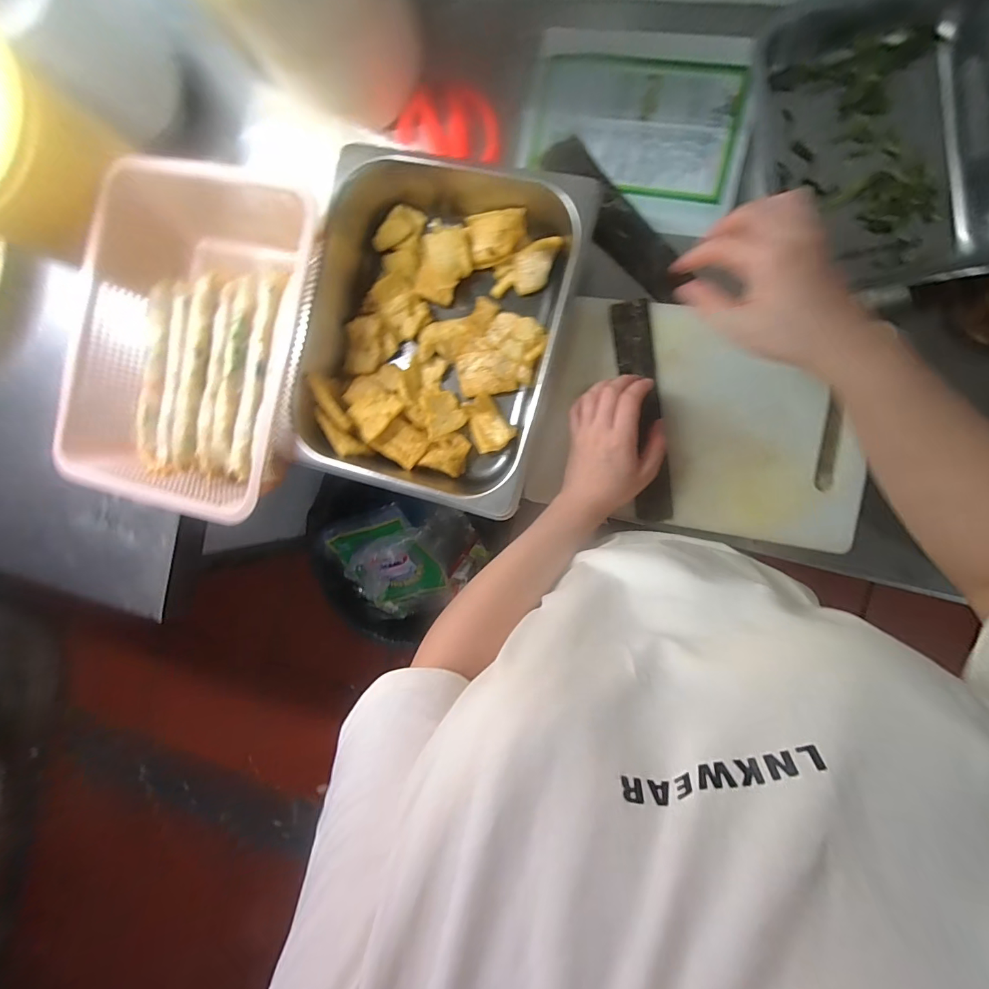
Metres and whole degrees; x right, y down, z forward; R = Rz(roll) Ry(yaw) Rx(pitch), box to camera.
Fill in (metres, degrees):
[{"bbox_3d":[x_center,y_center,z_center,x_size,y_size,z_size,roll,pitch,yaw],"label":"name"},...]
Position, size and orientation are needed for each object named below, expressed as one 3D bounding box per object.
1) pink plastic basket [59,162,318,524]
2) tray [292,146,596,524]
[{"bbox_3d":[-0.319,-0.159,0.484,0.246,0.088,0.334,13,93,9],"label":"pink plastic basket"},{"bbox_3d":[-0.062,-0.159,0.448,0.250,0.063,0.312,15,93,9],"label":"tray"}]

